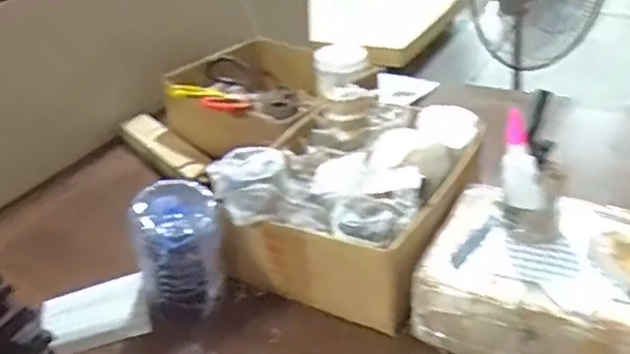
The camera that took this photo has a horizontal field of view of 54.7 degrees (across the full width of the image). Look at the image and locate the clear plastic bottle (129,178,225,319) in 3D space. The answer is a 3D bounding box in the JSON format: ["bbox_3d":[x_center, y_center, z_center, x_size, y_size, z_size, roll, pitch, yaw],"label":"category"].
[{"bbox_3d":[-0.160,0.087,0.727,0.103,0.143,0.075,-12,34,-9],"label":"clear plastic bottle"}]

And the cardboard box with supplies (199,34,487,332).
[{"bbox_3d":[0.049,0.015,0.783,0.257,0.151,0.310,13,38,26],"label":"cardboard box with supplies"}]

